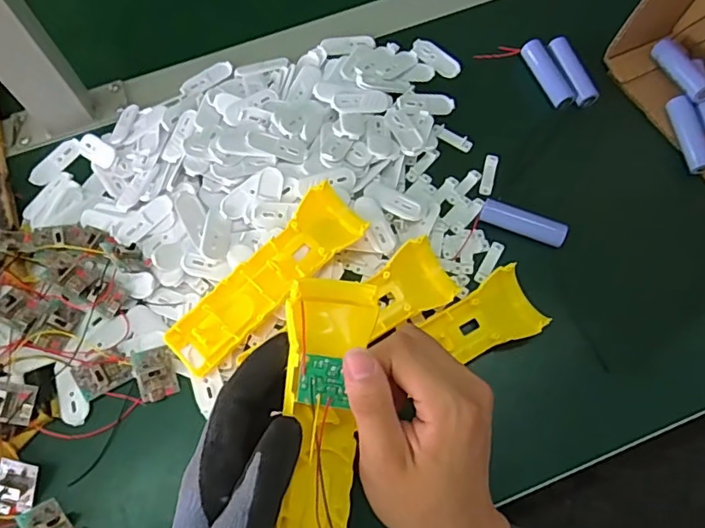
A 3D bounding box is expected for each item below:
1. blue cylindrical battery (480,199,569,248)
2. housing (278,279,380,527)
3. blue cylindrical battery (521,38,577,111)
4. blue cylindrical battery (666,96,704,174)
[{"bbox_3d":[0.133,-0.032,0.431,0.065,0.018,0.018,21,70,9],"label":"blue cylindrical battery"},{"bbox_3d":[-0.014,0.092,0.288,0.044,0.033,0.162,4,93,0],"label":"housing"},{"bbox_3d":[0.170,-0.166,0.481,0.019,0.015,0.066,-25,70,-8],"label":"blue cylindrical battery"},{"bbox_3d":[0.278,-0.107,0.454,0.018,0.013,0.070,-7,68,-1],"label":"blue cylindrical battery"}]

